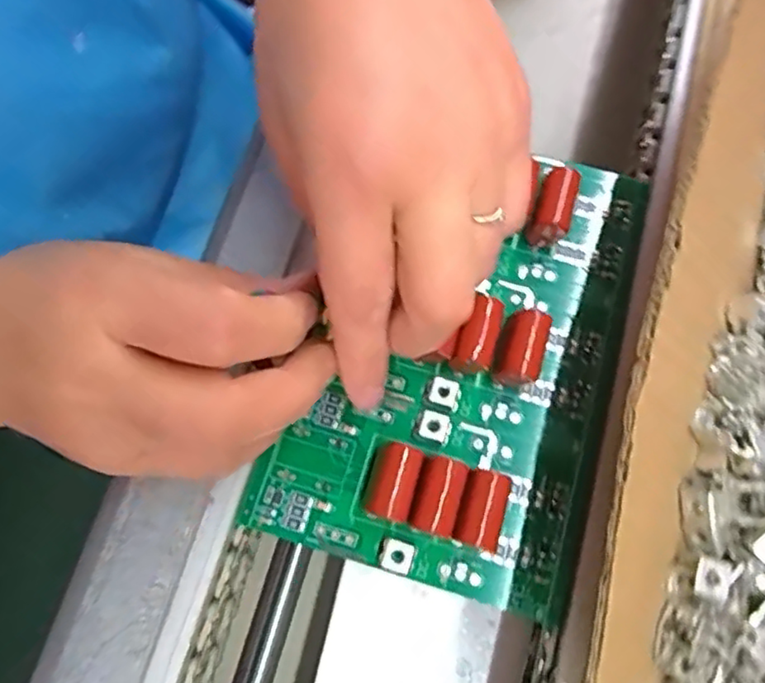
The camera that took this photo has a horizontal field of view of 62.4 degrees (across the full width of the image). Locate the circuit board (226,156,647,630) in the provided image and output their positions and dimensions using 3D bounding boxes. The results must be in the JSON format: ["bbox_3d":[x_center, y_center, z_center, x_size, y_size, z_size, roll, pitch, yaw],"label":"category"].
[{"bbox_3d":[0.031,0.002,0.245,0.117,0.025,0.176,16,74,6],"label":"circuit board"}]

